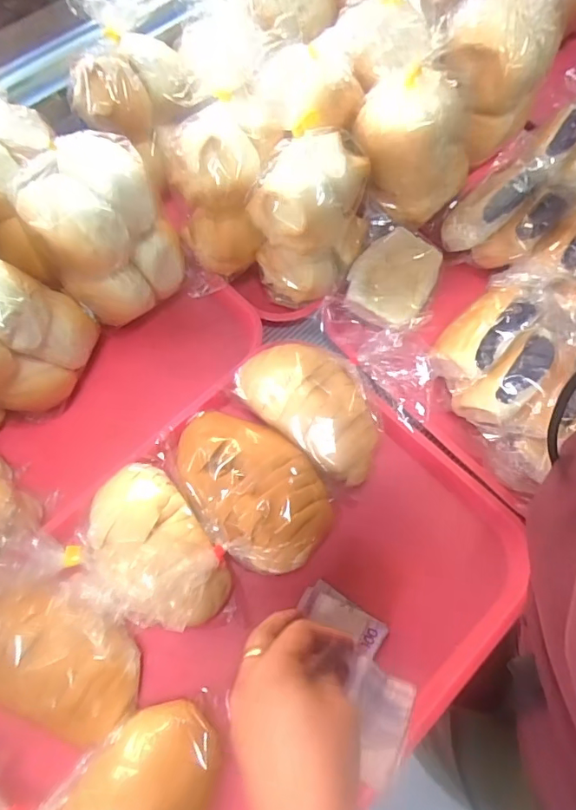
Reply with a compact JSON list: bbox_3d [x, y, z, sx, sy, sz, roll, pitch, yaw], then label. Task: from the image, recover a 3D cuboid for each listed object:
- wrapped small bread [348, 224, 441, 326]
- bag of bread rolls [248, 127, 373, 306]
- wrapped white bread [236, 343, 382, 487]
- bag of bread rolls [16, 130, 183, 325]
[{"bbox_3d":[0.103,-0.125,0.485,0.077,0.032,0.093,17,66,10],"label":"wrapped small bread"},{"bbox_3d":[0.025,-0.175,0.468,0.082,0.111,0.117,32,70,16],"label":"bag of bread rolls"},{"bbox_3d":[0.029,-0.007,0.420,0.131,0.052,0.087,38,72,18],"label":"wrapped white bread"},{"bbox_3d":[-0.160,-0.155,0.450,0.087,0.122,0.113,40,72,19],"label":"bag of bread rolls"}]

